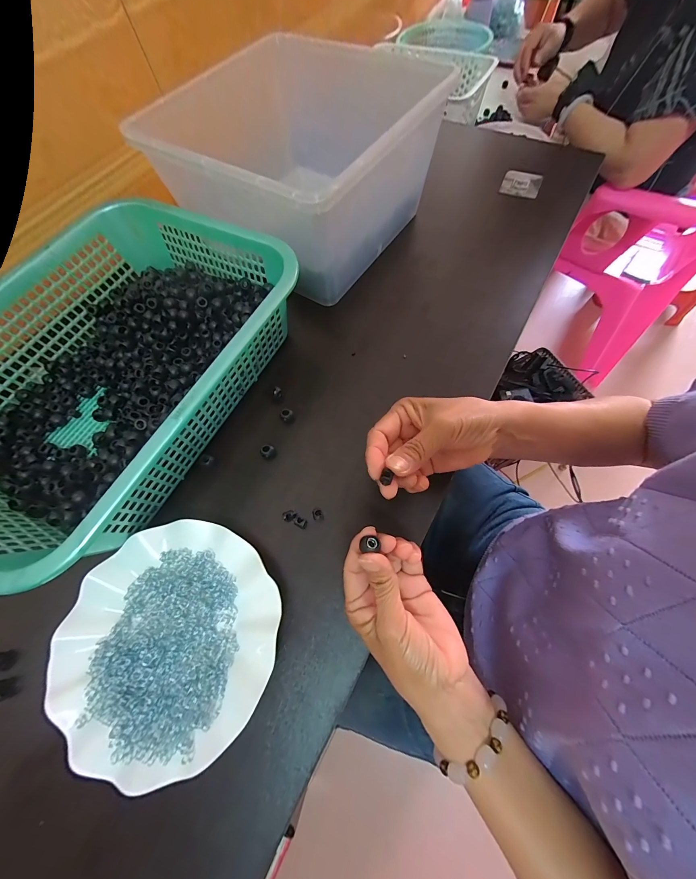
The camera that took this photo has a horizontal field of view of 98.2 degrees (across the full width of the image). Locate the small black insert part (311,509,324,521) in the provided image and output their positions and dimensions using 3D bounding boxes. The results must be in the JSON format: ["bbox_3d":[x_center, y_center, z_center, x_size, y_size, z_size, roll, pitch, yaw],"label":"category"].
[{"bbox_3d":[-0.031,0.077,0.309,0.010,0.005,0.013,-23,68,-7],"label":"small black insert part"}]

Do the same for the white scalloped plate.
[{"bbox_3d":[-0.152,0.167,0.262,0.180,0.023,0.177,-1,67,2],"label":"white scalloped plate"}]

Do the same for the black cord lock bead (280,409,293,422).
[{"bbox_3d":[-0.071,-0.027,0.353,0.014,0.014,0.014,-1,67,2],"label":"black cord lock bead"}]

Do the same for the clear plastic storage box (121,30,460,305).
[{"bbox_3d":[-0.060,-0.380,0.425,0.303,0.155,0.318,31,72,15],"label":"clear plastic storage box"}]

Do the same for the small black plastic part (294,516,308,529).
[{"bbox_3d":[-0.048,0.084,0.305,0.013,0.004,0.009,25,71,12],"label":"small black plastic part"}]

